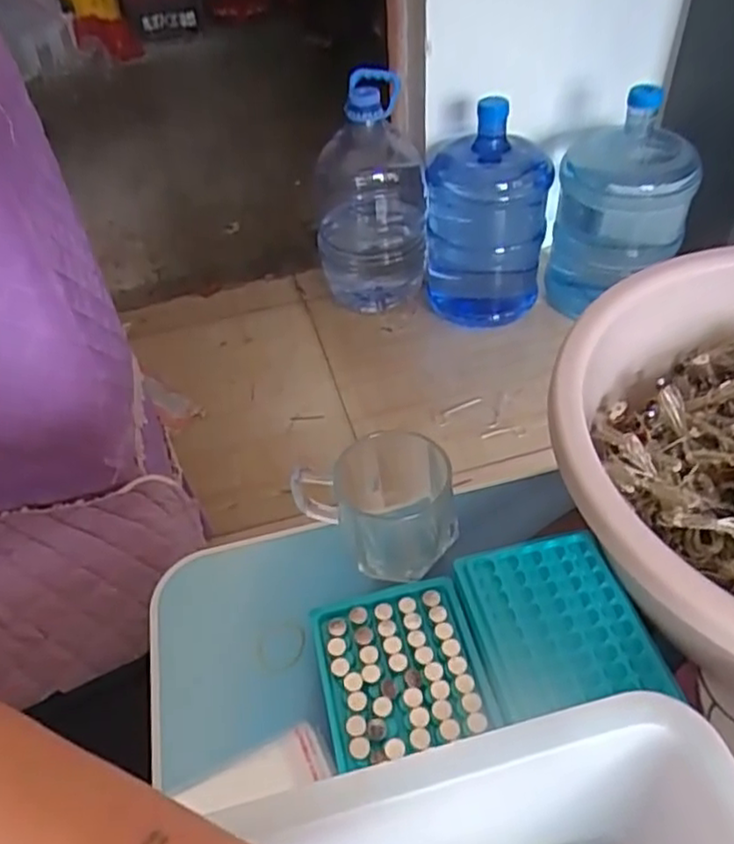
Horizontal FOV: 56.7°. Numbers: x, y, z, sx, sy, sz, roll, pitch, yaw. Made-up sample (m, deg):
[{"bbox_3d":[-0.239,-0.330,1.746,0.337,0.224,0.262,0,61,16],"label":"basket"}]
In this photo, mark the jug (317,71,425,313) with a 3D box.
[{"bbox_3d":[-0.001,-0.465,1.412,0.214,0.440,0.225,-8,46,-3],"label":"jug"}]

